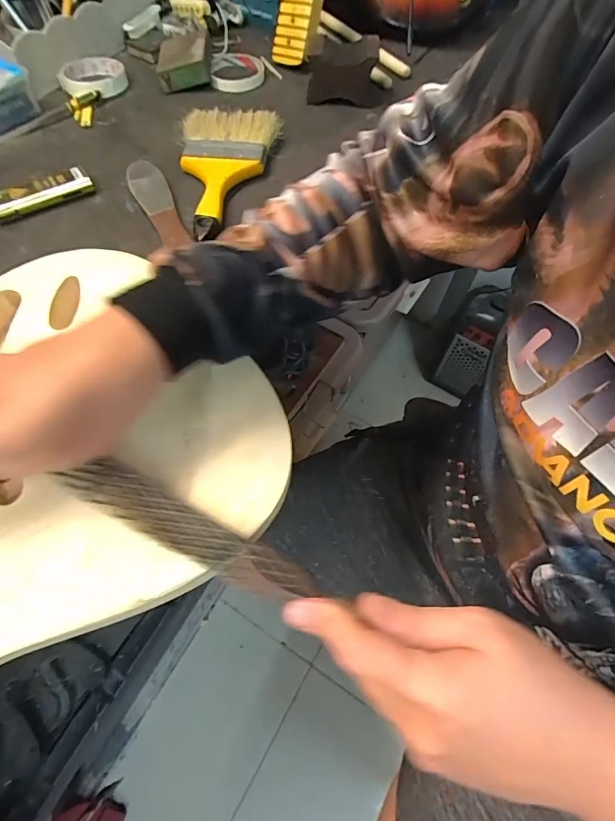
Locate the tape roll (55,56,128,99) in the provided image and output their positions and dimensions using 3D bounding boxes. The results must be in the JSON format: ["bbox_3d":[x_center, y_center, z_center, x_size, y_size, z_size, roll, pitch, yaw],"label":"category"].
[{"bbox_3d":[-0.303,-0.466,0.568,0.076,0.025,0.085,14,63,6],"label":"tape roll"}]

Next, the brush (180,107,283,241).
[{"bbox_3d":[-0.114,-0.281,0.466,0.108,0.025,0.214,14,63,6],"label":"brush"}]

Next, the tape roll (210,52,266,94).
[{"bbox_3d":[-0.104,-0.503,0.597,0.077,0.023,0.089,-7,63,-5],"label":"tape roll"}]

